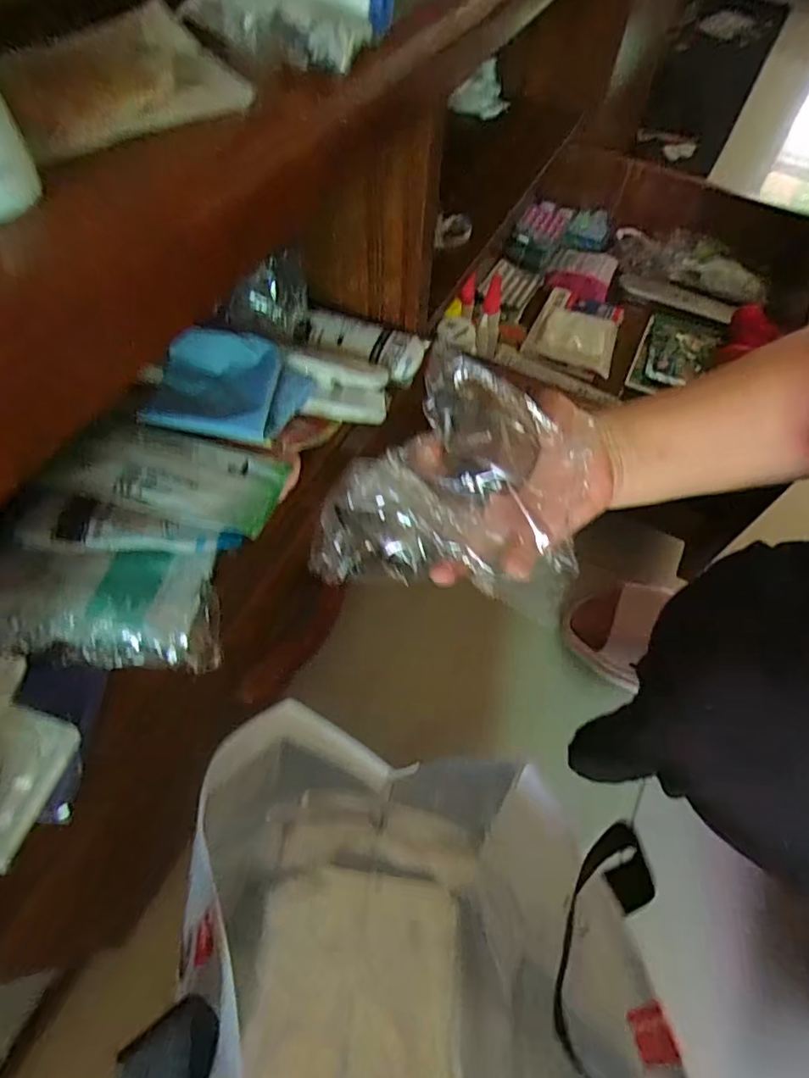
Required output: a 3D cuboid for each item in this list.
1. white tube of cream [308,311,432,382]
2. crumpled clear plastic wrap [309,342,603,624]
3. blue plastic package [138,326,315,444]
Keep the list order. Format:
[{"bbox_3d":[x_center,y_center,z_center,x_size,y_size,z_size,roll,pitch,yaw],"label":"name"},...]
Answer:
[{"bbox_3d":[-0.034,-0.162,0.480,0.099,0.014,0.050,18,59,8],"label":"white tube of cream"},{"bbox_3d":[0.022,-0.027,0.246,0.104,0.042,0.099,9,58,3],"label":"crumpled clear plastic wrap"},{"bbox_3d":[-0.125,-0.111,0.417,0.103,0.019,0.092,9,58,3],"label":"blue plastic package"}]

